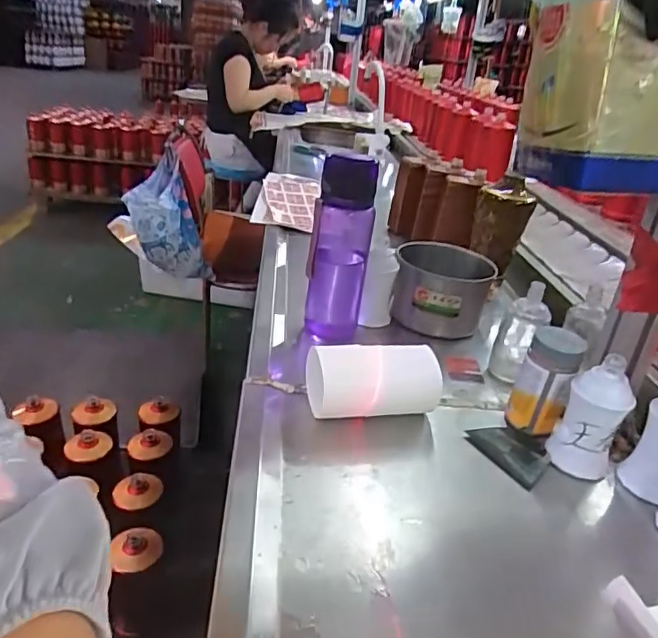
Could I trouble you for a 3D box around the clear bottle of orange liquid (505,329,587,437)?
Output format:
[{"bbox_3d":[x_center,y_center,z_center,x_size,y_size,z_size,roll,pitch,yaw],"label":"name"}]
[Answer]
[{"bbox_3d":[0.227,0.062,0.583,0.054,0.109,0.055,23,31,30],"label":"clear bottle of orange liquid"}]

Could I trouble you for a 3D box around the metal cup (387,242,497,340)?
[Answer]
[{"bbox_3d":[0.158,-0.041,0.792,0.132,0.095,0.124,11,27,11],"label":"metal cup"}]

